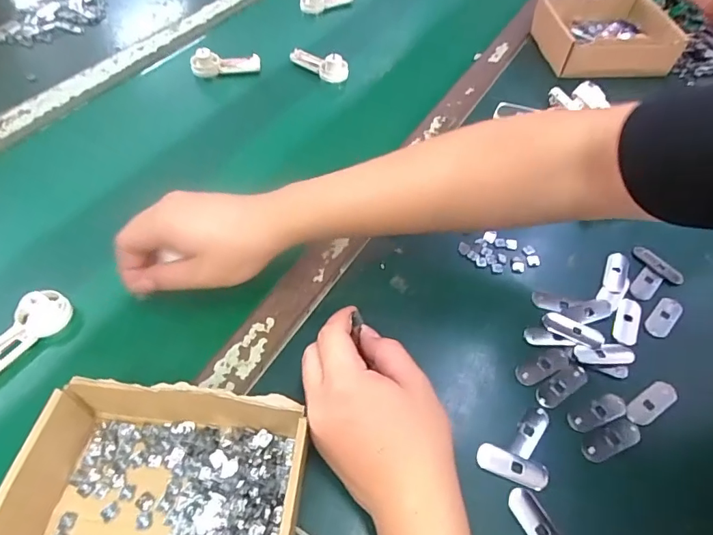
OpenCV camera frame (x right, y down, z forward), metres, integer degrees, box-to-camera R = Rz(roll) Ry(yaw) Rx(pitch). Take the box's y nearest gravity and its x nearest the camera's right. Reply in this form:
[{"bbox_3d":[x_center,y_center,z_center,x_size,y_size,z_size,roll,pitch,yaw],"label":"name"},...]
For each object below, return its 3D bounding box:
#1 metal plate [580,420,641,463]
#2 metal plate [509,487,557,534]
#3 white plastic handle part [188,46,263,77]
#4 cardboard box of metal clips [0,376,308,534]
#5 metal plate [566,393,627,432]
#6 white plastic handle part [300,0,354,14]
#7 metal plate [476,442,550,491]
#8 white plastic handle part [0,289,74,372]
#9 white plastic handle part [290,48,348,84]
[{"bbox_3d":[0.193,0.130,0.361,0.051,0.004,0.019,-18,55,-15],"label":"metal plate"},{"bbox_3d":[0.122,0.178,0.325,0.017,0.012,0.050,-22,56,-17],"label":"metal plate"},{"bbox_3d":[-0.180,-0.283,0.658,0.092,0.031,0.021,-4,52,-4],"label":"white plastic handle part"},{"bbox_3d":[-0.123,0.155,0.296,0.181,0.054,0.149,3,52,1],"label":"cardboard box of metal clips"},{"bbox_3d":[0.190,0.115,0.375,0.053,0.004,0.019,-19,55,-15],"label":"metal plate"},{"bbox_3d":[-0.047,-0.448,0.789,0.090,0.037,0.029,-22,56,-17],"label":"white plastic handle part"},{"bbox_3d":[0.114,0.144,0.346,0.051,0.004,0.020,19,54,13],"label":"metal plate"},{"bbox_3d":[-0.285,0.057,0.397,0.025,0.032,0.094,33,59,22],"label":"white plastic handle part"},{"bbox_3d":[-0.055,-0.287,0.667,0.093,0.036,0.031,33,59,22],"label":"white plastic handle part"}]

